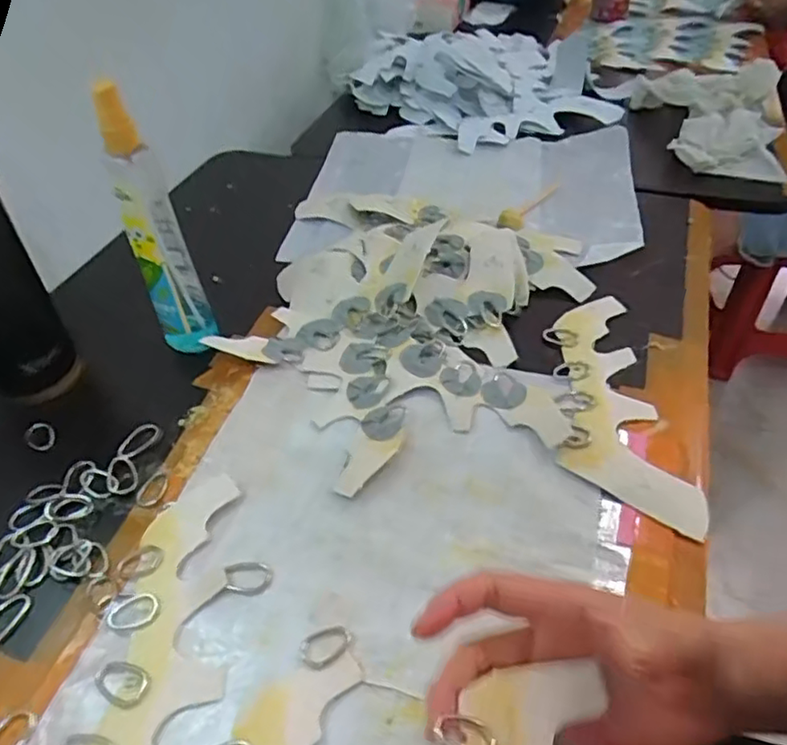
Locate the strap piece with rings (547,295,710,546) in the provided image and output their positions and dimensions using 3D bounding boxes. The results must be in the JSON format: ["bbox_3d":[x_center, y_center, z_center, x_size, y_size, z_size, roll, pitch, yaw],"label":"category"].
[{"bbox_3d":[0.155,0.018,0.467,0.079,0.005,0.224,-2,44,2],"label":"strap piece with rings"}]

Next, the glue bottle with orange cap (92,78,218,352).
[{"bbox_3d":[-0.178,-0.104,0.472,0.041,0.207,0.026,-19,46,-15],"label":"glue bottle with orange cap"}]

